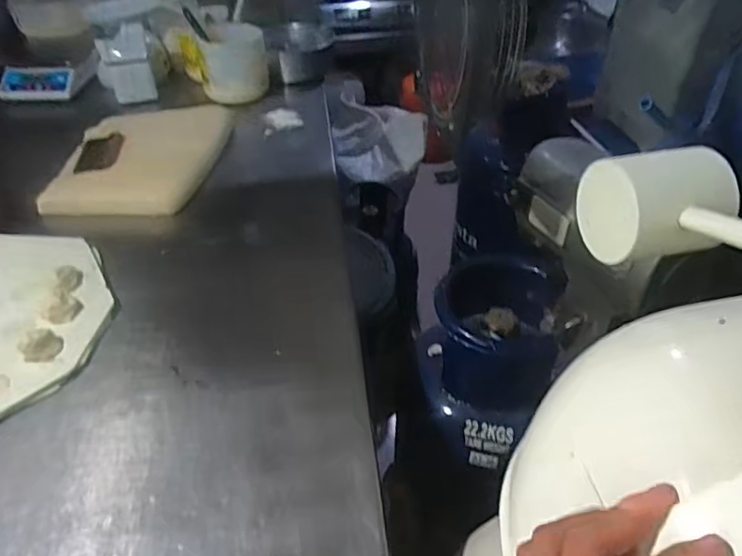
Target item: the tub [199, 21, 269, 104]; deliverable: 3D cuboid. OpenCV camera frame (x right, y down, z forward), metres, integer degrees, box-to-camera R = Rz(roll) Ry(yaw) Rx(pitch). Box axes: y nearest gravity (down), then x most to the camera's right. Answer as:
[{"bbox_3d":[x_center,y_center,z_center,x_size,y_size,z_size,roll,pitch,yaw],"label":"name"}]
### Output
[{"bbox_3d":[-0.328,-0.517,1.335,0.150,0.150,0.158,1,42,-1],"label":"tub"}]

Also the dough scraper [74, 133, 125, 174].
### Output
[{"bbox_3d":[-0.525,-0.245,1.077,0.078,0.008,0.132,-9,42,-12],"label":"dough scraper"}]

